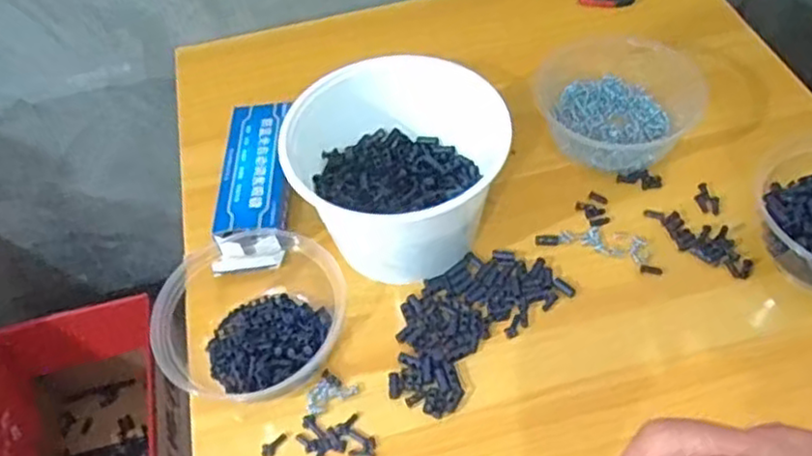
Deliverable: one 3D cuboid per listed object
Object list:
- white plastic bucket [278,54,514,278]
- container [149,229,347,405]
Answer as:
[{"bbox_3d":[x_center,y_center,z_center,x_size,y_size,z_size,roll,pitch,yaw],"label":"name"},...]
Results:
[{"bbox_3d":[-0.014,-0.046,0.550,0.144,0.111,0.133,-2,52,2],"label":"white plastic bucket"},{"bbox_3d":[-0.121,0.059,0.517,0.135,0.053,0.130,-2,52,2],"label":"container"}]

